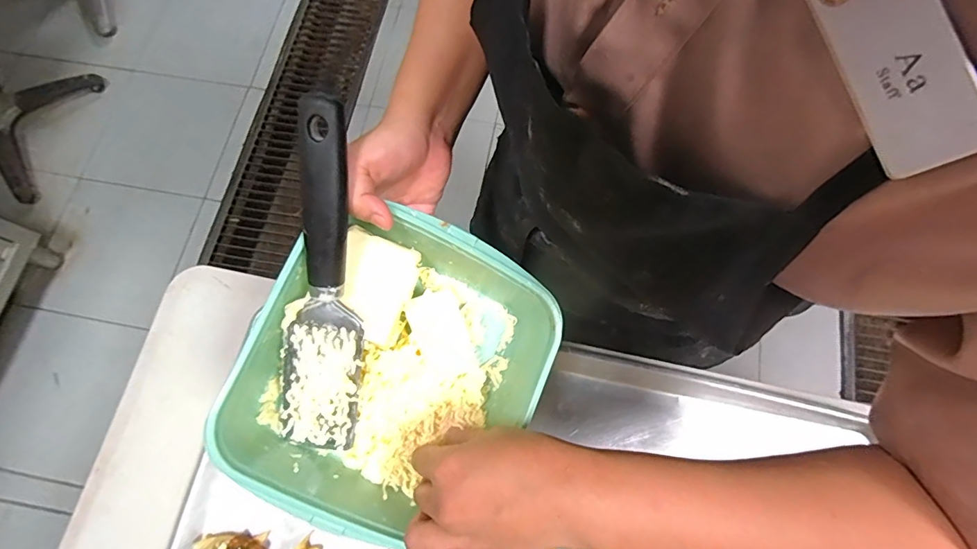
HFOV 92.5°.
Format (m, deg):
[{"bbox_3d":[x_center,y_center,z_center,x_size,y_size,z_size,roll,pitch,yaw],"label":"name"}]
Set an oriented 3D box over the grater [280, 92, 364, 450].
[{"bbox_3d":[-0.109,0.011,0.306,0.052,0.015,0.236,10,110,4],"label":"grater"}]

